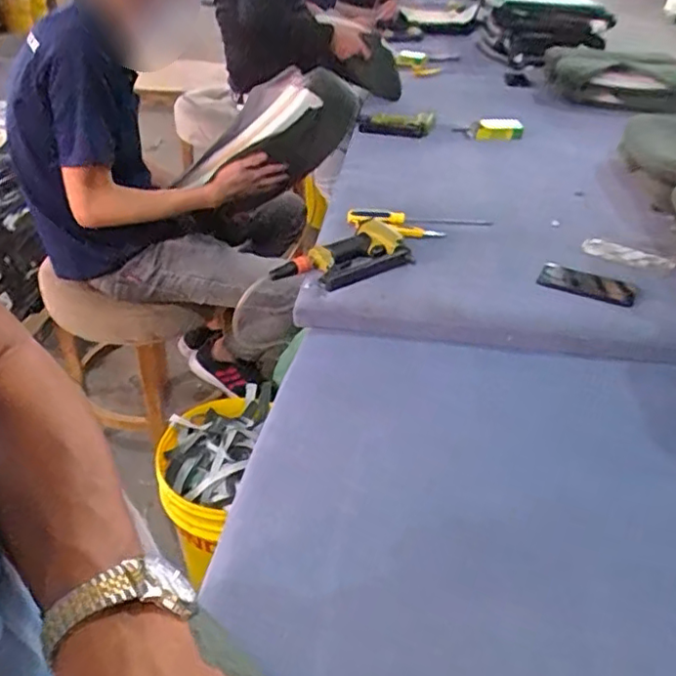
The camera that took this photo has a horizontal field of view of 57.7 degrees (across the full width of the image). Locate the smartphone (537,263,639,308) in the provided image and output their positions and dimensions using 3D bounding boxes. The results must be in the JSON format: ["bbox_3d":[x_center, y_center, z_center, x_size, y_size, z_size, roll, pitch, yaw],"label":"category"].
[{"bbox_3d":[0.421,-0.092,1.039,0.153,0.013,0.071,17,50,18],"label":"smartphone"}]

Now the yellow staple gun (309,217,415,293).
[{"bbox_3d":[0.035,-0.152,1.105,0.185,0.045,0.153,-13,38,-19],"label":"yellow staple gun"}]

